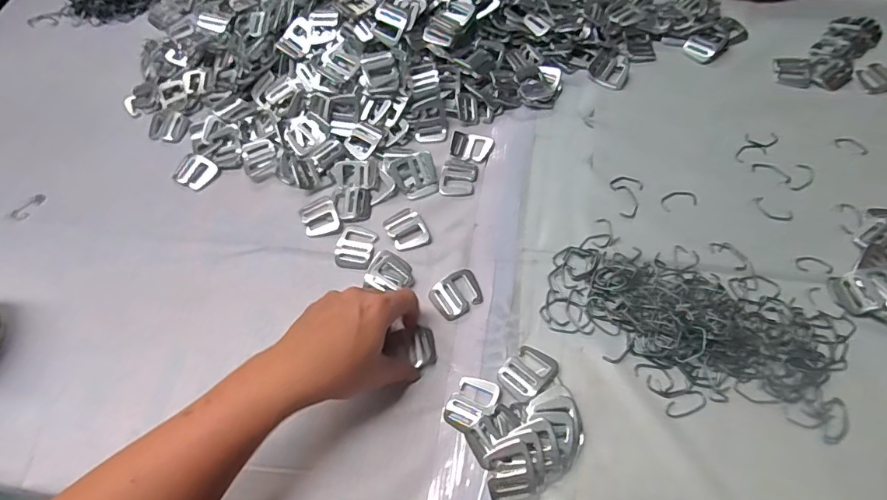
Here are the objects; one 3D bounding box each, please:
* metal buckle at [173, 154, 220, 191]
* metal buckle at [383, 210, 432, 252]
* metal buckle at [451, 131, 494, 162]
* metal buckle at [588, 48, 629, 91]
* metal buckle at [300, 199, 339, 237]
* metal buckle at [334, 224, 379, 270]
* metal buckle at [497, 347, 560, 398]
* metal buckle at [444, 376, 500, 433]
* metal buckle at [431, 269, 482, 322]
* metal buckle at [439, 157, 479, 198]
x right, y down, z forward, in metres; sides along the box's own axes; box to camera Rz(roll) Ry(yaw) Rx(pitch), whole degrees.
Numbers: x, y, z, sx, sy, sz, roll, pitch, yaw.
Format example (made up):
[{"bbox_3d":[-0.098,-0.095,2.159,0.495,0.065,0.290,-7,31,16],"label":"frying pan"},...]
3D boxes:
[{"bbox_3d":[-0.268,-0.085,0.510,0.040,0.004,0.038,23,67,15],"label":"metal buckle"},{"bbox_3d":[-0.035,-0.019,0.466,0.037,0.005,0.043,-26,64,-9],"label":"metal buckle"},{"bbox_3d":[0.030,-0.112,0.510,0.042,0.005,0.034,8,64,8],"label":"metal buckle"},{"bbox_3d":[0.196,-0.212,0.551,0.043,0.009,0.054,25,67,16],"label":"metal buckle"},{"bbox_3d":[-0.125,-0.033,0.478,0.035,0.004,0.040,-23,64,-8],"label":"metal buckle"},{"bbox_3d":[-0.085,-0.004,0.459,0.037,0.004,0.045,8,64,8],"label":"metal buckle"},{"bbox_3d":[0.072,0.099,0.394,0.038,0.010,0.043,35,70,19],"label":"metal buckle"},{"bbox_3d":[0.023,0.124,0.384,0.033,0.010,0.045,28,68,17],"label":"metal buckle"},{"bbox_3d":[0.013,0.039,0.432,0.046,0.007,0.039,-31,65,-12],"label":"metal buckle"},{"bbox_3d":[0.016,-0.075,0.493,0.037,0.005,0.047,10,64,9],"label":"metal buckle"}]

